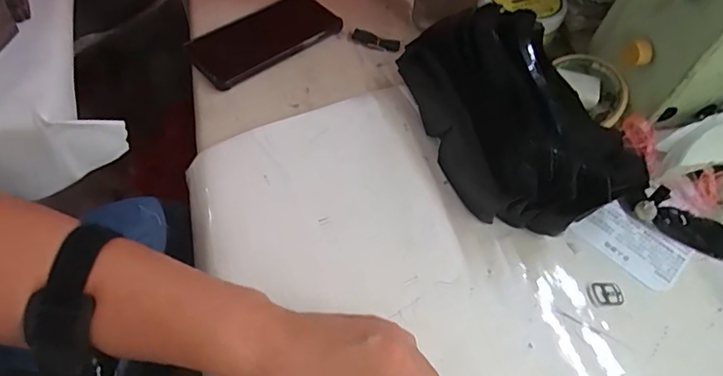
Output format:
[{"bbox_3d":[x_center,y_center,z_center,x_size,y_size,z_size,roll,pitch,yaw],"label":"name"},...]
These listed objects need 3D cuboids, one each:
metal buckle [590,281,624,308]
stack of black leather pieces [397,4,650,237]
[{"bbox_3d":[0.202,0.087,0.423,0.026,0.004,0.020,-1,53,-5],"label":"metal buckle"},{"bbox_3d":[0.143,-0.067,0.479,0.140,0.087,0.231,-13,55,-14],"label":"stack of black leather pieces"}]

